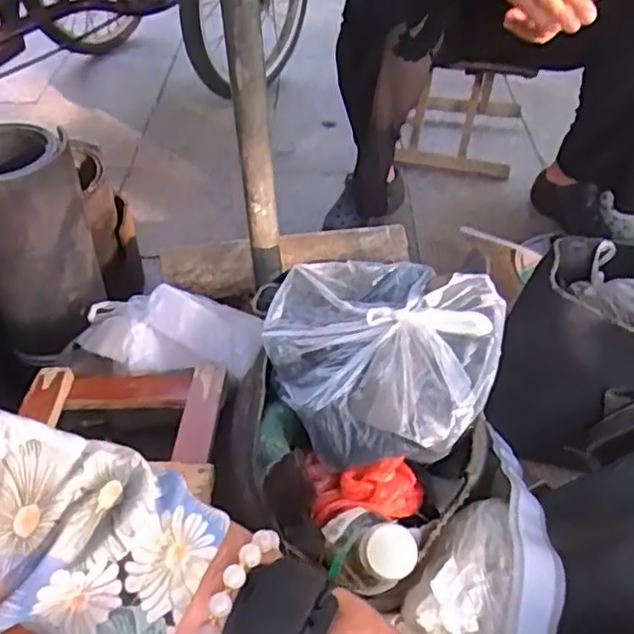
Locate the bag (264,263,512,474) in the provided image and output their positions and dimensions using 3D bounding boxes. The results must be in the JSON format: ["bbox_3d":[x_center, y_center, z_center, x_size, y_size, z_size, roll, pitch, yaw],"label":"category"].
[{"bbox_3d":[0.048,0.029,0.648,0.239,0.069,0.215,20,49,21],"label":"bag"}]

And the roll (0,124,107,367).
[{"bbox_3d":[-0.362,-0.097,0.844,0.146,0.249,0.145,-1,45,1],"label":"roll"}]

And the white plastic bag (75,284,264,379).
[{"bbox_3d":[-0.169,0.015,0.790,0.205,0.064,0.102,4,43,-16],"label":"white plastic bag"}]

